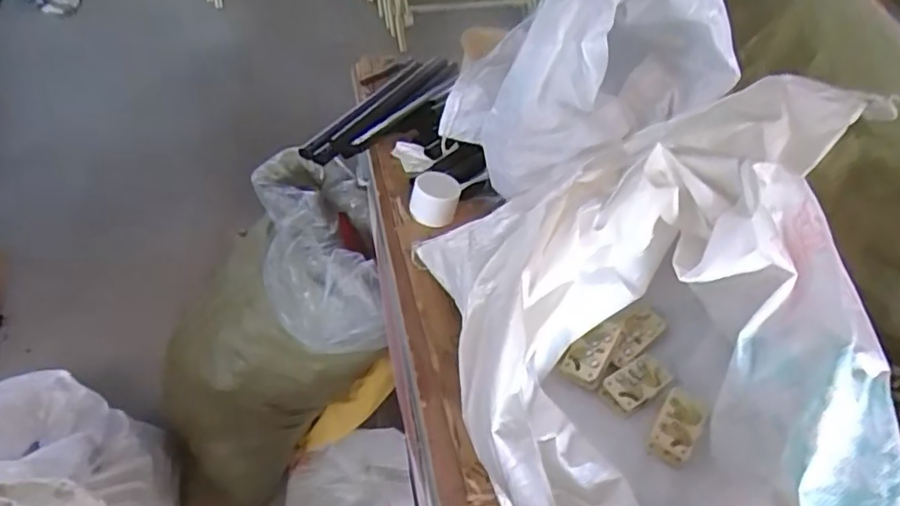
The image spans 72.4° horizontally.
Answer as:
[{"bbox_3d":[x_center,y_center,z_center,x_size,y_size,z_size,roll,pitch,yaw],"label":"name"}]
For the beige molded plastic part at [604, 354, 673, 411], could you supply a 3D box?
[{"bbox_3d":[0.206,0.141,0.669,0.070,0.012,0.041,-22,51,-26],"label":"beige molded plastic part"}]

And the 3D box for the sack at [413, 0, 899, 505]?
[{"bbox_3d":[0.185,0.002,0.588,0.377,0.348,0.586,-2,45,-10],"label":"sack"}]

